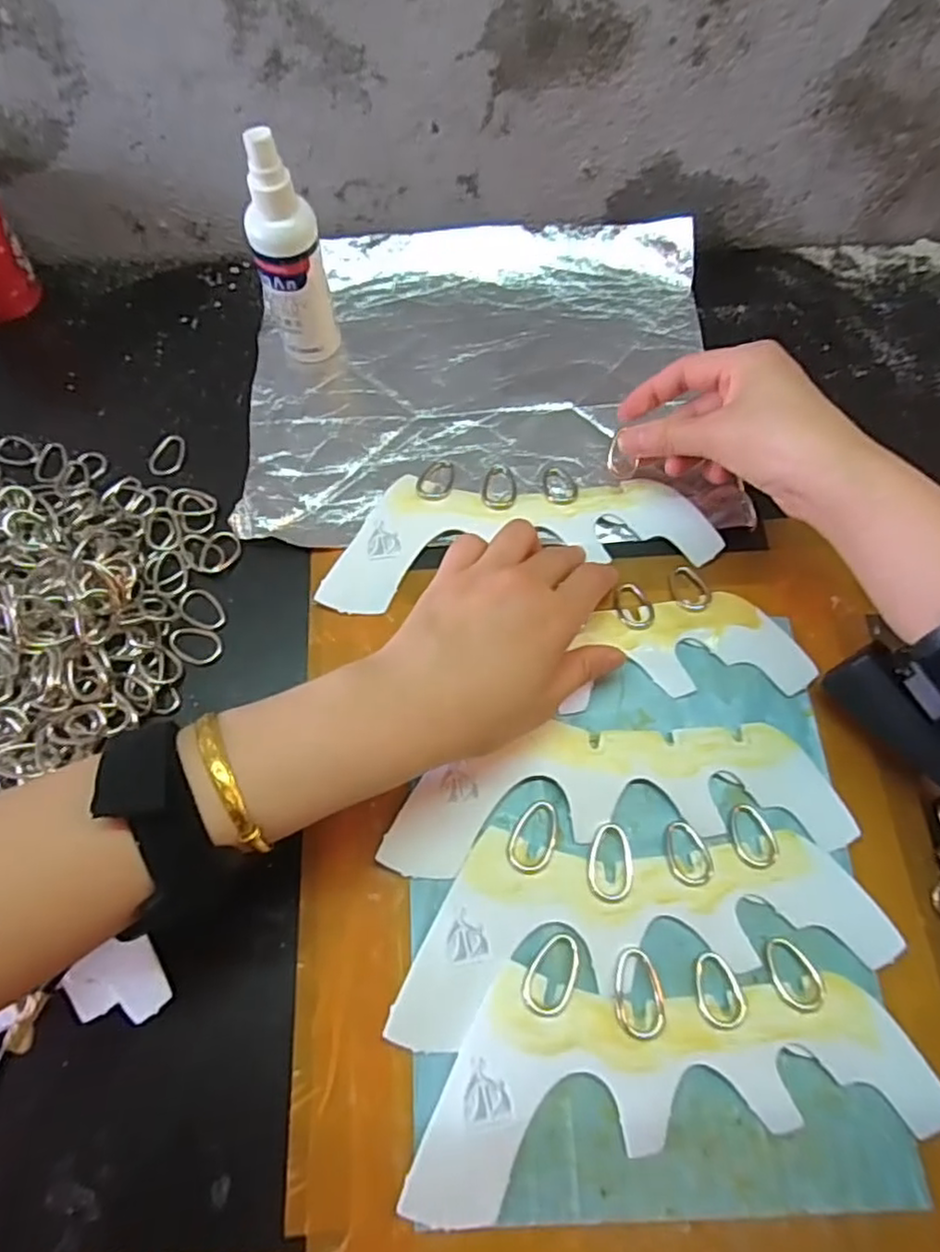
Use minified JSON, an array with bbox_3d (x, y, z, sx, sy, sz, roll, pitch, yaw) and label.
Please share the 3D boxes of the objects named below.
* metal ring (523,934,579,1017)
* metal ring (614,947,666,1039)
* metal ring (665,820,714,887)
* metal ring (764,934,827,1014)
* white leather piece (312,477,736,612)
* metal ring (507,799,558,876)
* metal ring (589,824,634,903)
[{"bbox_3d":[0.036,0.152,0.288,0.020,0.004,0.033,22,68,9],"label":"metal ring"},{"bbox_3d":[0.073,0.158,0.285,0.021,0.004,0.034,8,67,3],"label":"metal ring"},{"bbox_3d":[0.103,0.107,0.311,0.020,0.004,0.030,-2,58,8],"label":"metal ring"},{"bbox_3d":[0.141,0.152,0.289,0.020,0.005,0.029,-19,68,-8],"label":"metal ring"},{"bbox_3d":[0.025,-0.055,0.379,0.216,0.009,0.077,-7,67,-2],"label":"white leather piece"},{"bbox_3d":[0.030,0.100,0.313,0.020,0.004,0.035,22,68,9],"label":"metal ring"},{"bbox_3d":[0.066,0.109,0.306,0.021,0.004,0.034,7,67,3],"label":"metal ring"}]

